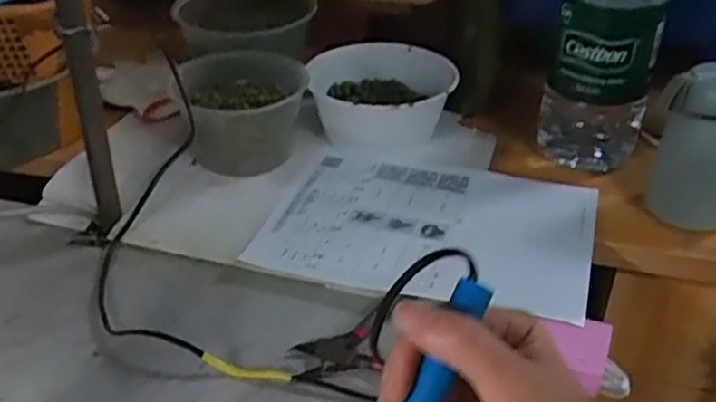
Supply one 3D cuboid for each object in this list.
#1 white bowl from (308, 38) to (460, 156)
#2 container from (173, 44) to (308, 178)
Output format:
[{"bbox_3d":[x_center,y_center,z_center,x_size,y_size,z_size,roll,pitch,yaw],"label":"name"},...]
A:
[{"bbox_3d":[0.026,-0.130,0.832,0.166,0.069,0.176,0,35,0],"label":"white bowl"},{"bbox_3d":[-0.132,-0.099,0.767,0.131,0.094,0.131,0,35,0],"label":"container"}]

